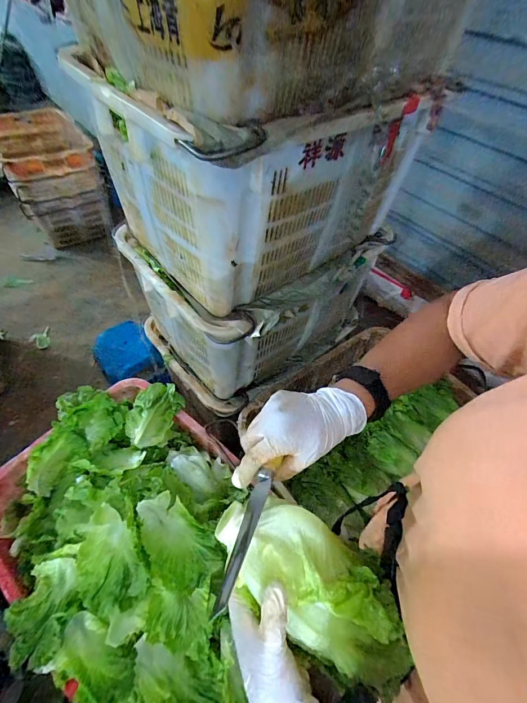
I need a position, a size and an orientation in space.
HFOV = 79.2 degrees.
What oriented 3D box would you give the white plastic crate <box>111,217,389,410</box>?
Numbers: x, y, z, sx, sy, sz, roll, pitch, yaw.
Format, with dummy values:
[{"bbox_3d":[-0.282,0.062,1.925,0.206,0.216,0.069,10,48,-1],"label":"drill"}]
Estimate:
[{"bbox_3d":[-0.015,-0.185,0.972,0.615,0.369,0.483,-34,63,-27],"label":"white plastic crate"}]

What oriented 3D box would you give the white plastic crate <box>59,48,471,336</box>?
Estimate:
[{"bbox_3d":[0.006,-0.375,0.697,0.571,0.361,0.429,-34,63,-27],"label":"white plastic crate"}]

